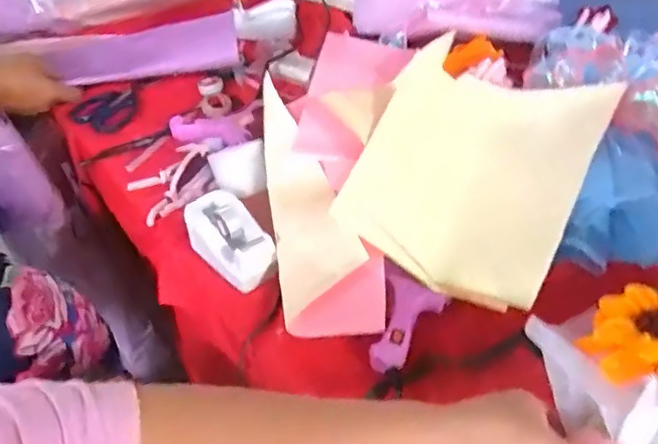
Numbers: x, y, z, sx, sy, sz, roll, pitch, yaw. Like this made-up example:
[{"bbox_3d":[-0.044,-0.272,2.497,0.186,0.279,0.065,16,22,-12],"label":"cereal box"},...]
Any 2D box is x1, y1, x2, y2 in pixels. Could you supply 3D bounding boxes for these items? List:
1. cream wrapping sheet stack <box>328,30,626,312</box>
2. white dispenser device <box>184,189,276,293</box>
[{"bbox_3d":[0.138,-0.059,0.602,0.207,0.070,0.278,19,48,22],"label":"cream wrapping sheet stack"},{"bbox_3d":[-0.098,0.014,0.589,0.060,0.035,0.105,-27,49,-23],"label":"white dispenser device"}]

